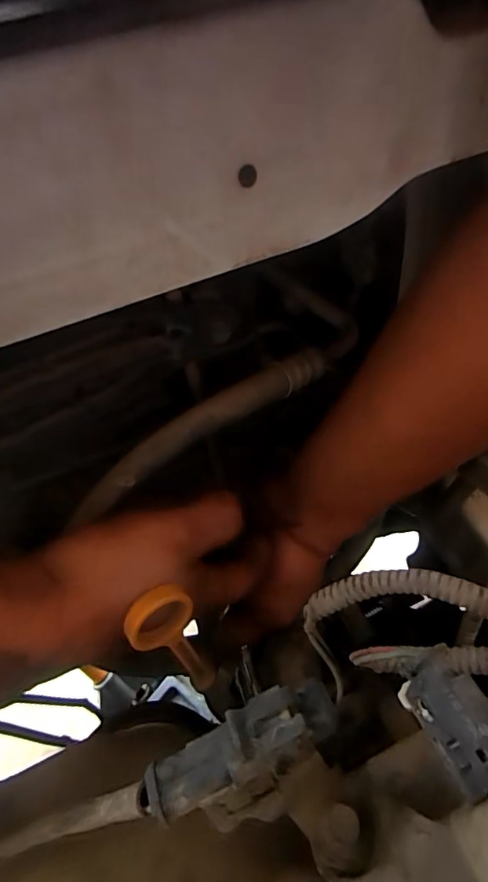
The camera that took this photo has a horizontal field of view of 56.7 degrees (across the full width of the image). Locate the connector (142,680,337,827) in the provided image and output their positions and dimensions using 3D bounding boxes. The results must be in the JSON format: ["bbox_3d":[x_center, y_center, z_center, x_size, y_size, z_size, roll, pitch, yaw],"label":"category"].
[{"bbox_3d":[-0.002,0.080,0.119,0.053,0.009,0.015,-31,58,1],"label":"connector"}]

